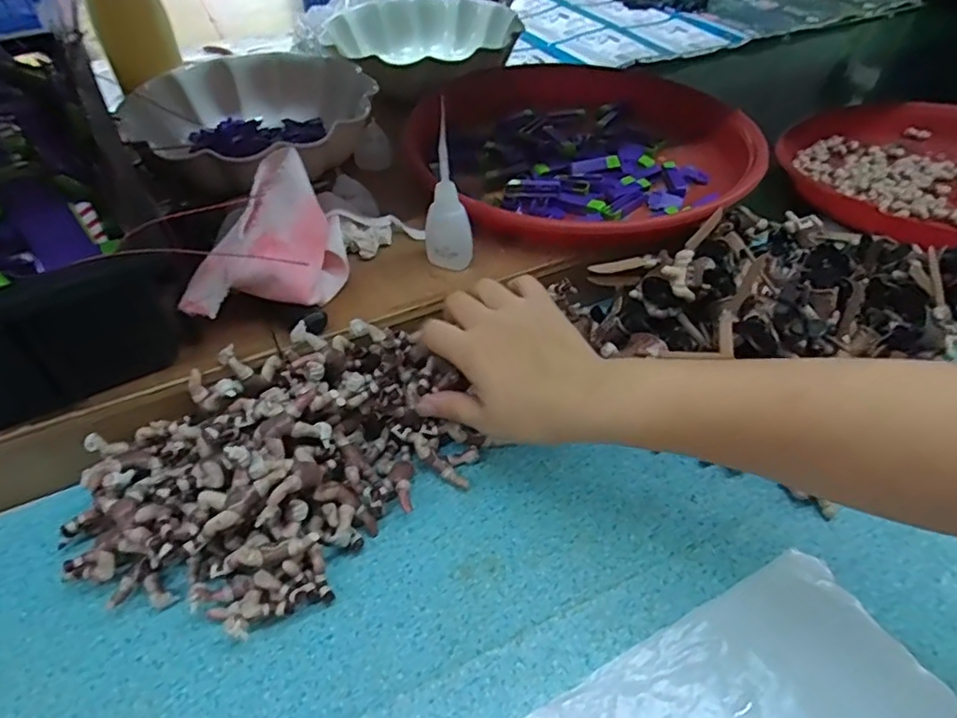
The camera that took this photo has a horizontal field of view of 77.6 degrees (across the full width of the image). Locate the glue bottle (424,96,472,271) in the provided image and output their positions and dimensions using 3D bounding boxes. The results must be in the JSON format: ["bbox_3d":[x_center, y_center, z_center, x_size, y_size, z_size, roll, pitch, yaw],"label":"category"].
[{"bbox_3d":[-0.023,-0.117,0.419,0.023,0.111,0.027,-28,51,-24],"label":"glue bottle"}]

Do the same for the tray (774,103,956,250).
[{"bbox_3d":[0.498,-0.201,0.634,0.315,0.037,0.315,0,42,0],"label":"tray"}]

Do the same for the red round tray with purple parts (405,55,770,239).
[{"bbox_3d":[0.090,-0.205,0.556,0.303,0.051,0.326,0,46,0],"label":"red round tray with purple parts"}]

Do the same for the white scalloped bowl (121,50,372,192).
[{"bbox_3d":[-0.205,-0.223,0.553,0.214,0.060,0.185,-20,48,-18],"label":"white scalloped bowl"}]

